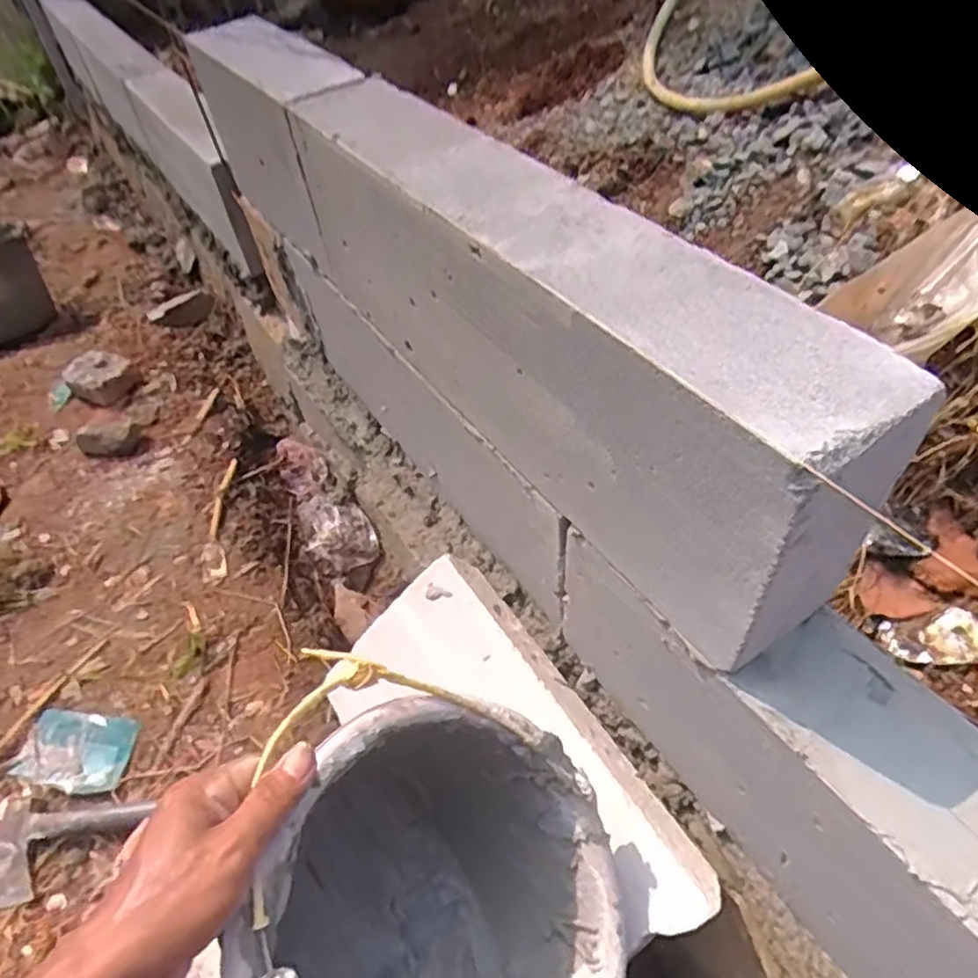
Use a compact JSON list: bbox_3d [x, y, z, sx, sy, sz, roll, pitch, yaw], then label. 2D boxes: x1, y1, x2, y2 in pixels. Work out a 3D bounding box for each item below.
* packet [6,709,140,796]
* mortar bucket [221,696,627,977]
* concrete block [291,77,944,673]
[{"bbox_3d":[-0.437,0.276,0.708,0.125,0.010,0.077,3,48,8],"label":"packet"},{"bbox_3d":[-0.084,0.298,0.471,0.270,0.297,0.267,-21,6,42],"label":"mortar bucket"},{"bbox_3d":[0.025,-0.124,0.543,0.090,0.219,0.576,-29,52,-19],"label":"concrete block"}]

